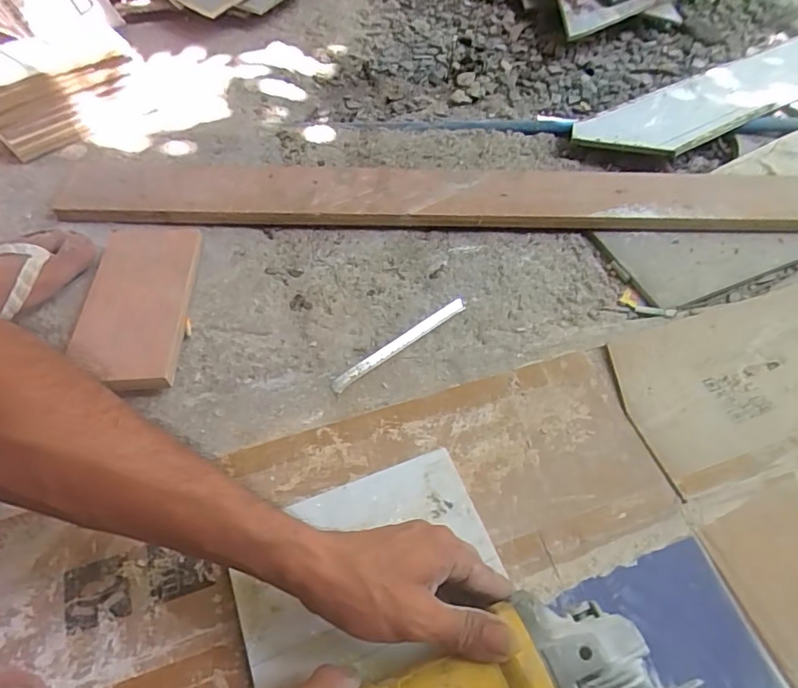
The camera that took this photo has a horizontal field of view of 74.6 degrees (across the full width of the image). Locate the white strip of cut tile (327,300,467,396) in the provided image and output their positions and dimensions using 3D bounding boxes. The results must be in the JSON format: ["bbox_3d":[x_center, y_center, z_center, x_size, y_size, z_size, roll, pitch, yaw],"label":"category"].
[{"bbox_3d":[0.003,-0.003,0.569,0.180,0.007,0.016,-32,62,-23],"label":"white strip of cut tile"}]

